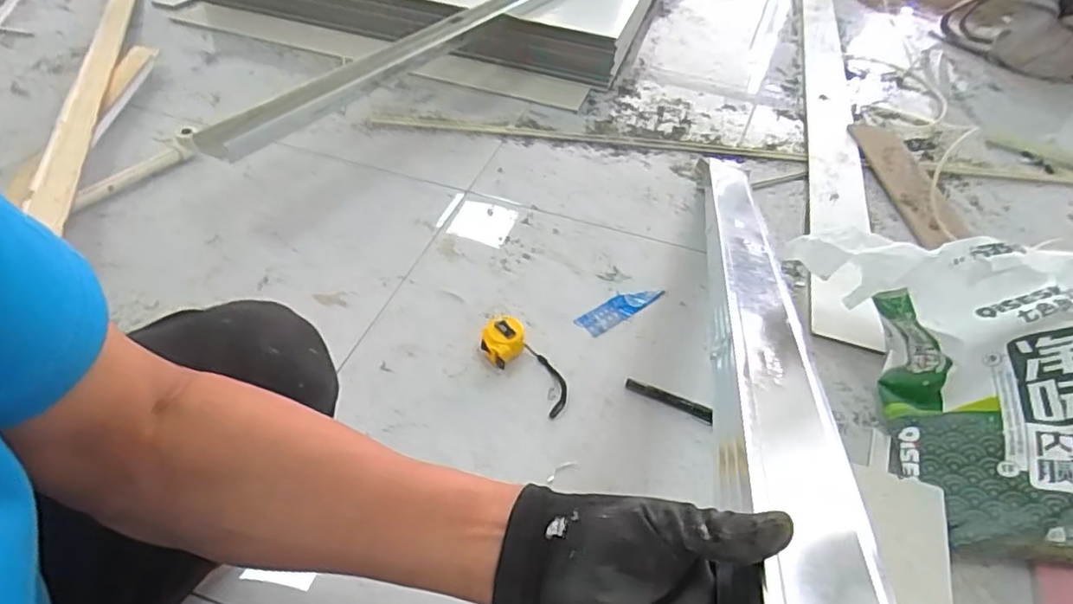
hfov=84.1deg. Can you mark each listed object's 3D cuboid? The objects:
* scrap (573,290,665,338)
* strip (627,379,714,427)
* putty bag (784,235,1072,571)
[{"bbox_3d":[0.137,0.009,0.982,0.159,0.008,0.046,-30,67,-19],"label":"scrap"},{"bbox_3d":[0.189,0.139,0.844,0.128,0.005,0.025,22,61,20],"label":"strip"},{"bbox_3d":[0.551,0.080,0.755,0.264,0.191,0.449,-7,45,-11],"label":"putty bag"}]

